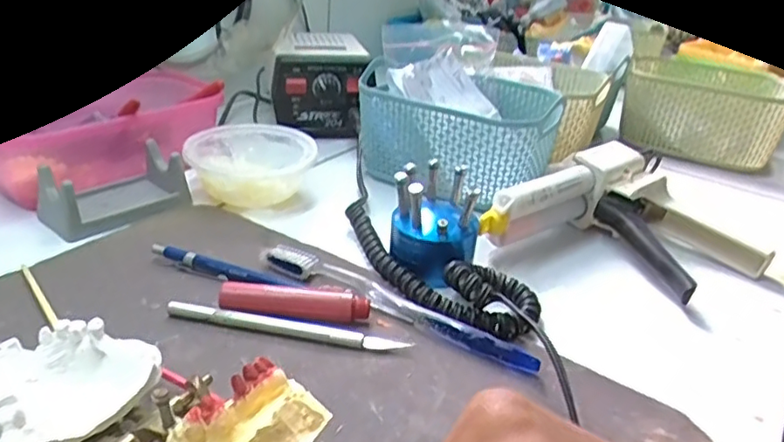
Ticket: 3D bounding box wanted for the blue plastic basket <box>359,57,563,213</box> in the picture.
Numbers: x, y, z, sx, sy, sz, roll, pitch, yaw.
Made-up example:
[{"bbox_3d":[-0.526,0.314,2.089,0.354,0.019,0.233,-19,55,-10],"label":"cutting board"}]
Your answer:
[{"bbox_3d":[0.061,-0.084,0.555,0.168,0.071,0.122,22,33,29],"label":"blue plastic basket"}]

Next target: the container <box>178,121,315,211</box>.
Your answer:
[{"bbox_3d":[-0.116,-0.045,0.514,0.100,0.043,0.100,3,29,-2],"label":"container"}]

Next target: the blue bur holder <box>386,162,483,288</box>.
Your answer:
[{"bbox_3d":[0.035,-0.006,0.415,0.056,0.070,0.055,3,29,-2],"label":"blue bur holder"}]

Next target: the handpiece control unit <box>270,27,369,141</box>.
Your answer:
[{"bbox_3d":[-0.076,-0.147,0.657,0.091,0.082,0.105,1,28,-8],"label":"handpiece control unit"}]

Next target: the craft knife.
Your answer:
[{"bbox_3d":[-0.060,0.061,0.351,0.138,0.008,0.012,7,29,5],"label":"craft knife"}]

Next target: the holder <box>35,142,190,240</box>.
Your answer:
[{"bbox_3d":[-0.217,-0.030,0.470,0.070,0.038,0.101,25,35,34],"label":"holder"}]

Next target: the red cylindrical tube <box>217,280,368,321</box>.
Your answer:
[{"bbox_3d":[-0.057,0.047,0.364,0.086,0.018,0.015,5,29,1],"label":"red cylindrical tube"}]

